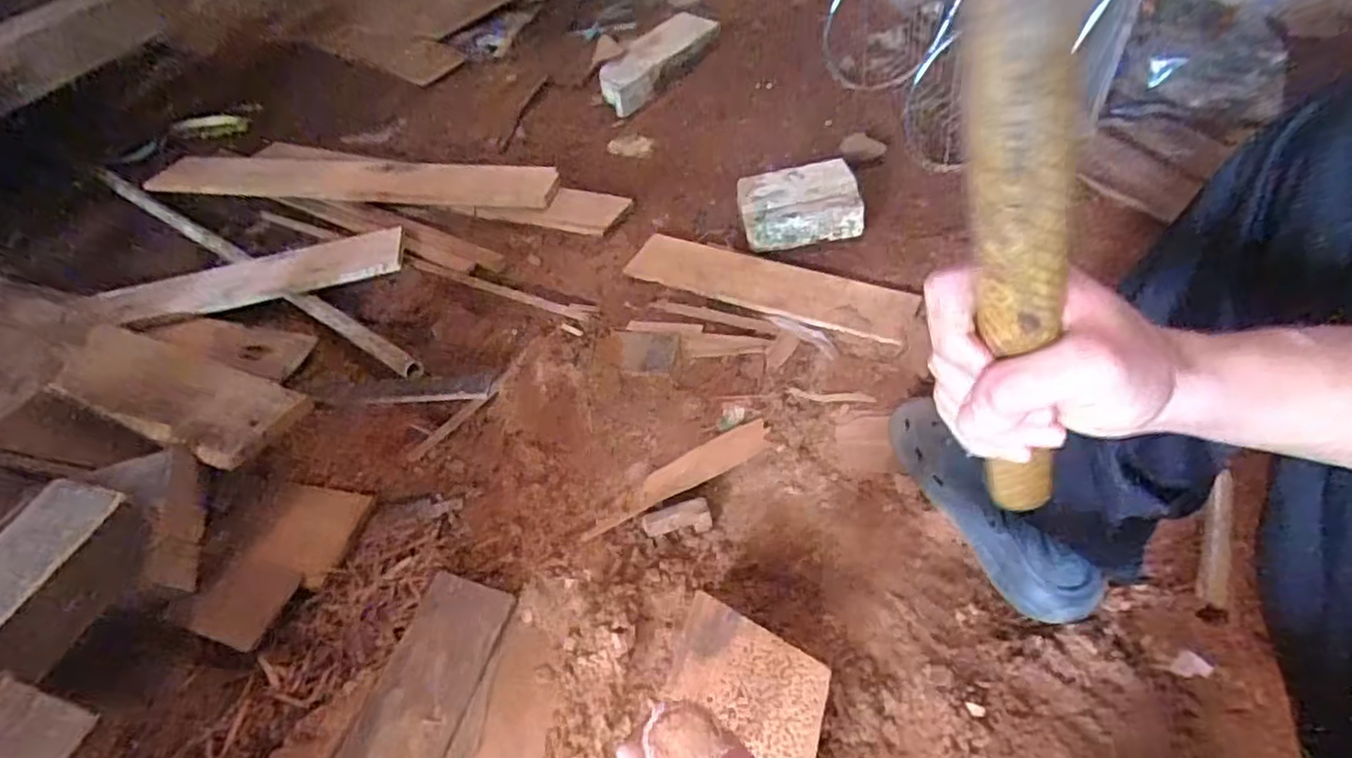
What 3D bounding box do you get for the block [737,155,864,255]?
[{"bbox_3d":[0.183,-0.258,1.048,0.171,0.071,0.117,-7,47,-1],"label":"block"}]

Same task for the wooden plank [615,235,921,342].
[{"bbox_3d":[0.128,-0.142,0.984,0.403,0.014,0.117,18,51,20],"label":"wooden plank"}]

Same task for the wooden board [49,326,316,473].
[{"bbox_3d":[-0.604,0.006,0.833,0.378,0.029,0.124,14,45,25],"label":"wooden board"}]

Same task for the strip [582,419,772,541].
[{"bbox_3d":[0.003,0.106,0.787,0.237,0.007,0.050,-24,50,-16],"label":"strip"}]

